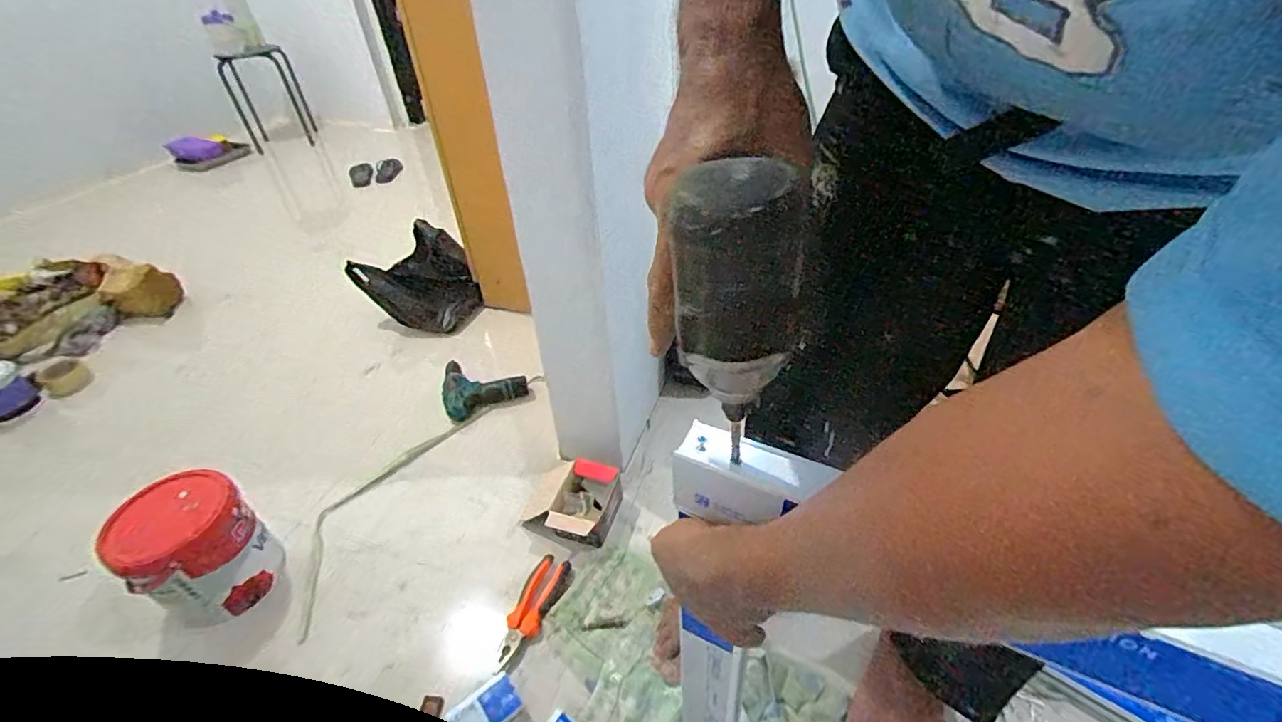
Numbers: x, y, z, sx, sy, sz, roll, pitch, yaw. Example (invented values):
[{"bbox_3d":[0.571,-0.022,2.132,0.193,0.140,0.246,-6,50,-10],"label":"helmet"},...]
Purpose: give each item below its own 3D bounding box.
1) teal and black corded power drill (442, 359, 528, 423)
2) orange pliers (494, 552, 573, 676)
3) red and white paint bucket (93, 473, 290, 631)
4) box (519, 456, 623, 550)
[{"bbox_3d":[-0.367,0.051,1.270,0.186,0.061,0.155,-18,42,-17],"label":"teal and black corded power drill"},{"bbox_3d":[-0.176,0.393,0.870,0.056,0.013,0.186,9,41,16],"label":"orange pliers"},{"bbox_3d":[-0.713,0.305,0.886,0.165,0.197,0.173,14,43,21],"label":"red and white paint bucket"},{"bbox_3d":[-0.134,0.257,1.012,0.166,0.073,0.151,10,41,16],"label":"box"}]

